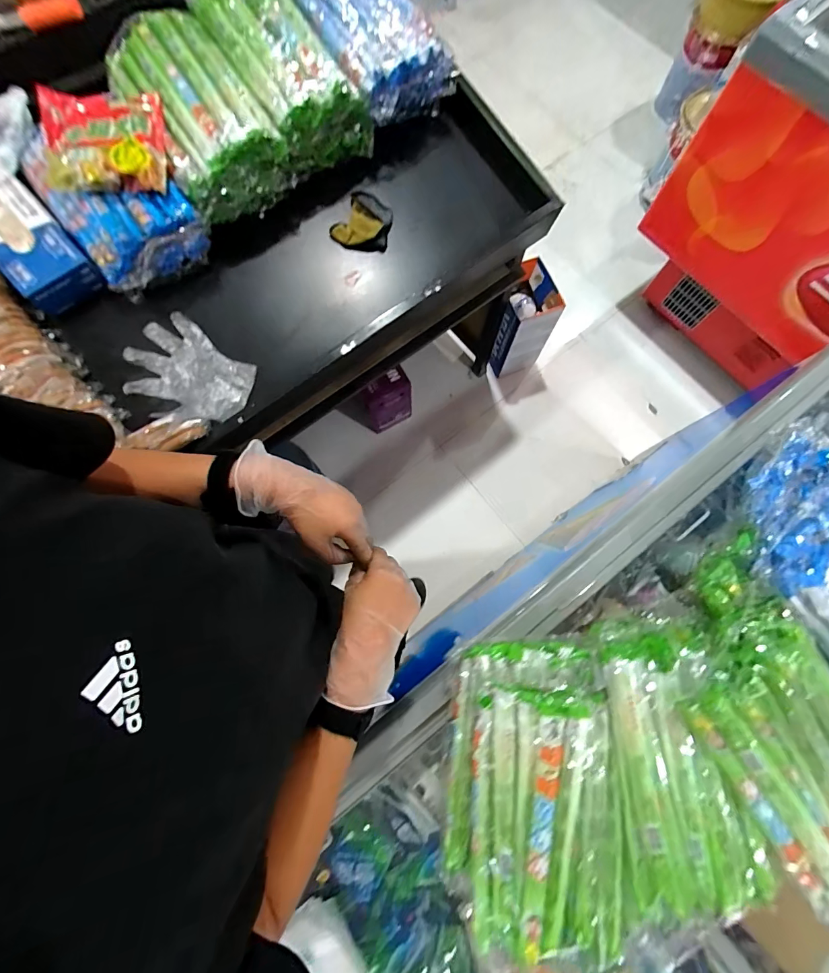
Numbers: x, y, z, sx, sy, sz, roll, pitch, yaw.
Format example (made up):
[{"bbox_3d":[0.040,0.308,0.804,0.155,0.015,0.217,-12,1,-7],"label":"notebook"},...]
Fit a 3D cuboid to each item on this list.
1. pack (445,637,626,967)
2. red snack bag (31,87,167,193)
[{"bbox_3d":[0.147,0.383,0.493,0.197,0.107,0.340,3,76,1],"label":"pack"},{"bbox_3d":[-0.537,-0.599,0.668,0.192,0.067,0.155,-11,76,-2],"label":"red snack bag"}]

